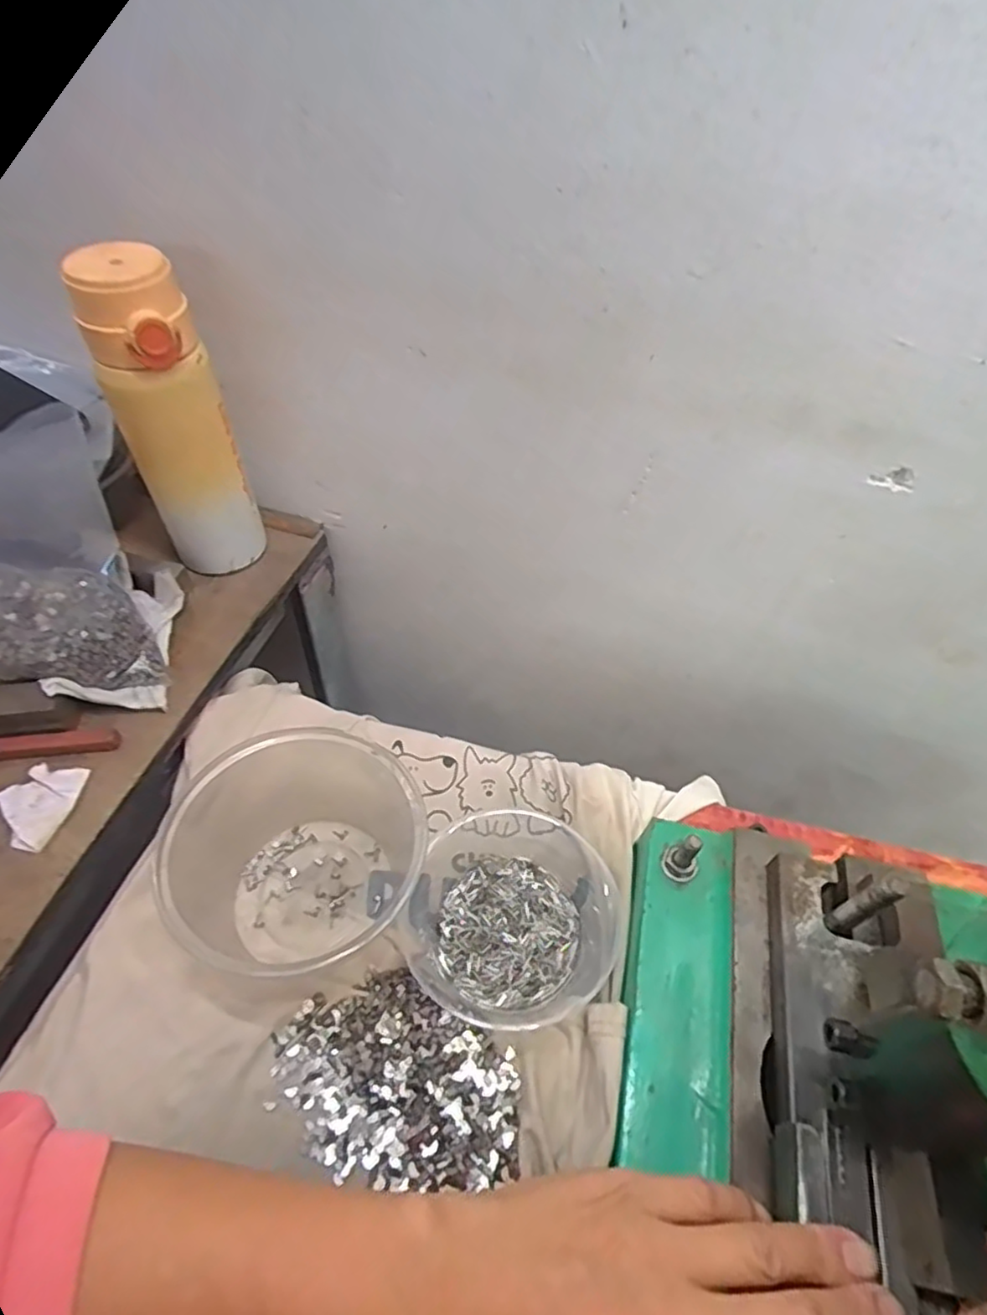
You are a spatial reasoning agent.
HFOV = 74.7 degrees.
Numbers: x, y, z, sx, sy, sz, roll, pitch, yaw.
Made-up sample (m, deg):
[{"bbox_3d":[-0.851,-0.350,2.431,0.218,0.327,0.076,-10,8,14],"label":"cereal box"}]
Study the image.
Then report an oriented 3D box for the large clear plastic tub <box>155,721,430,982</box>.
[{"bbox_3d":[-0.124,0.101,0.401,0.136,0.075,0.165,29,56,17],"label":"large clear plastic tub"}]

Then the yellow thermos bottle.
[{"bbox_3d":[-0.208,-0.141,0.433,0.069,0.221,0.070,-20,57,-18],"label":"yellow thermos bottle"}]

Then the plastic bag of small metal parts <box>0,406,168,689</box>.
[{"bbox_3d":[-0.300,-0.065,0.403,0.121,0.166,0.116,-7,54,-9],"label":"plastic bag of small metal parts"}]

